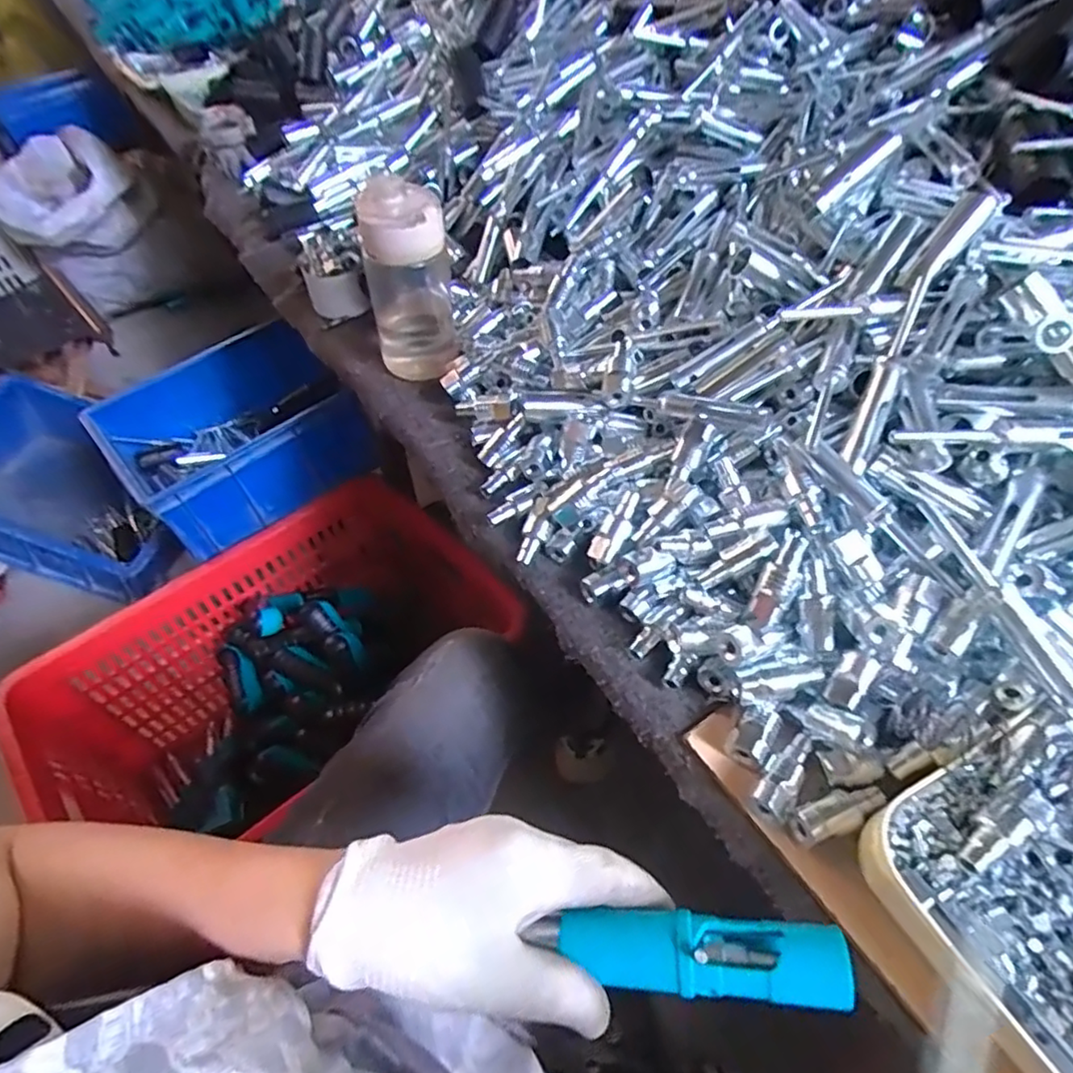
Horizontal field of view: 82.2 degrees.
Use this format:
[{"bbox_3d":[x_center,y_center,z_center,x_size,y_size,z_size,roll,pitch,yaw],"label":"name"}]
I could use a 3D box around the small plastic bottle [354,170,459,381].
[{"bbox_3d":[-0.110,-0.210,0.534,0.070,0.163,0.056,-11,52,-7],"label":"small plastic bottle"}]

